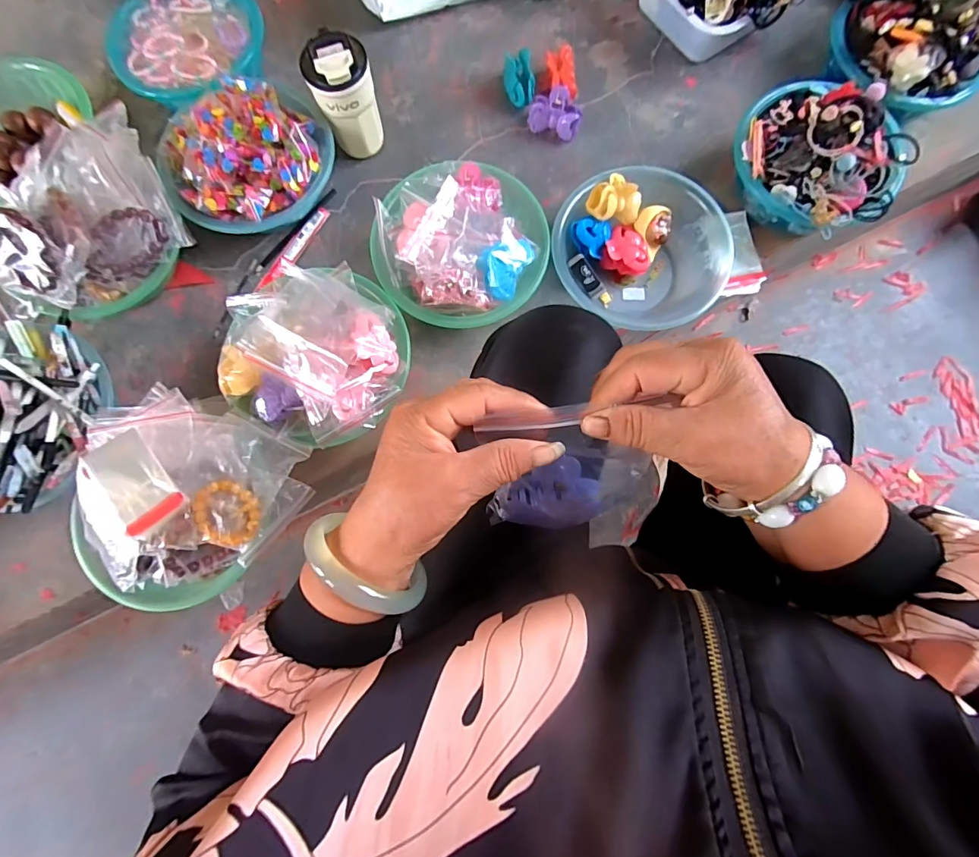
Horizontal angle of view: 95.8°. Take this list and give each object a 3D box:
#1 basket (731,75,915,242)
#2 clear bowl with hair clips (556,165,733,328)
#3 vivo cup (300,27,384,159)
[{"bbox_3d":[0.457,-0.382,0.609,0.215,0.117,0.193,36,82,7],"label":"basket"},{"bbox_3d":[0.218,-0.260,0.635,0.234,0.084,0.223,0,79,1],"label":"clear bowl with hair clips"},{"bbox_3d":[-0.201,-0.465,0.634,0.082,0.144,0.084,0,79,1],"label":"vivo cup"}]

